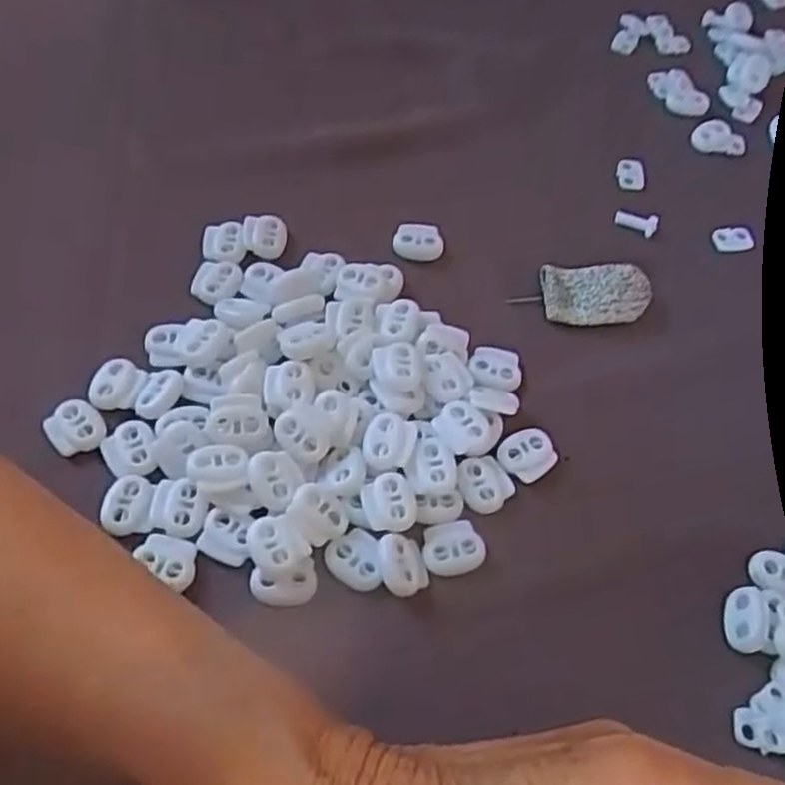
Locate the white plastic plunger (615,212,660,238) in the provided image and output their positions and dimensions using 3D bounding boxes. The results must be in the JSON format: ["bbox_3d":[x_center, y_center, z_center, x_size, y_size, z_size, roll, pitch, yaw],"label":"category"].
[{"bbox_3d":[0.115,-0.080,0.376,0.019,0.009,0.008,22,60,9],"label":"white plastic plunger"}]

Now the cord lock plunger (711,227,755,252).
[{"bbox_3d":[0.161,-0.073,0.378,0.020,0.004,0.011,-8,60,-10],"label":"cord lock plunger"}]

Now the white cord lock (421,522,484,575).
[{"bbox_3d":[0.022,0.055,0.285,0.021,0.004,0.018,-7,59,-9],"label":"white cord lock"}]

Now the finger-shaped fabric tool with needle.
[{"bbox_3d":[0.083,-0.045,0.348,0.056,0.013,0.028,3,59,-3],"label":"finger-shaped fabric tool with needle"}]

